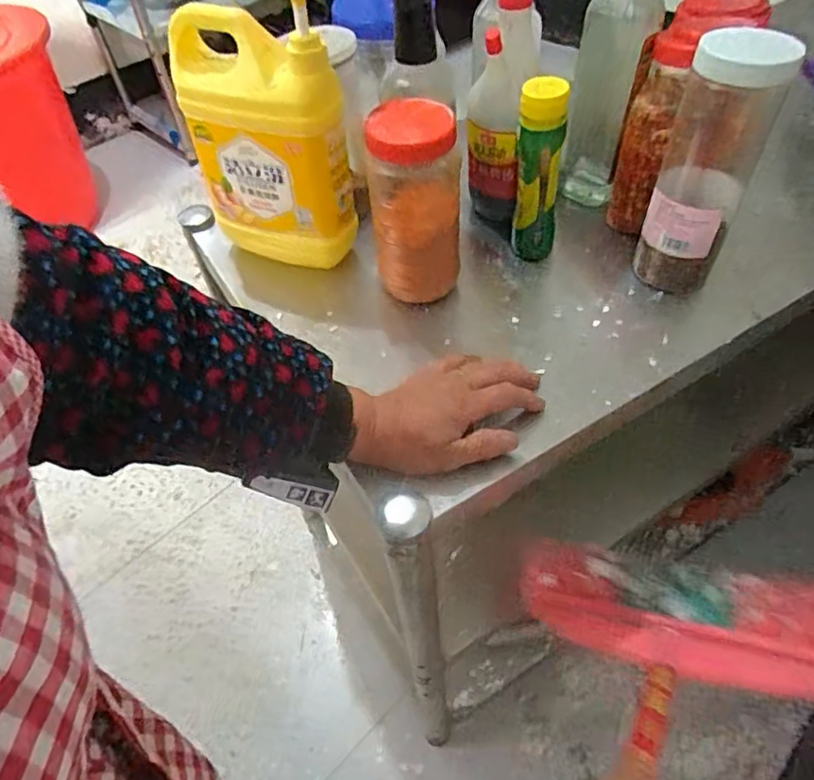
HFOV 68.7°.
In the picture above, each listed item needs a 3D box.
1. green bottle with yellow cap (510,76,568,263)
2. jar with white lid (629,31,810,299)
[{"bbox_3d":[0.121,-0.198,0.555,0.044,0.167,0.041,4,49,9],"label":"green bottle with yellow cap"},{"bbox_3d":[0.251,-0.183,0.505,0.071,0.204,0.070,-3,48,3],"label":"jar with white lid"}]

